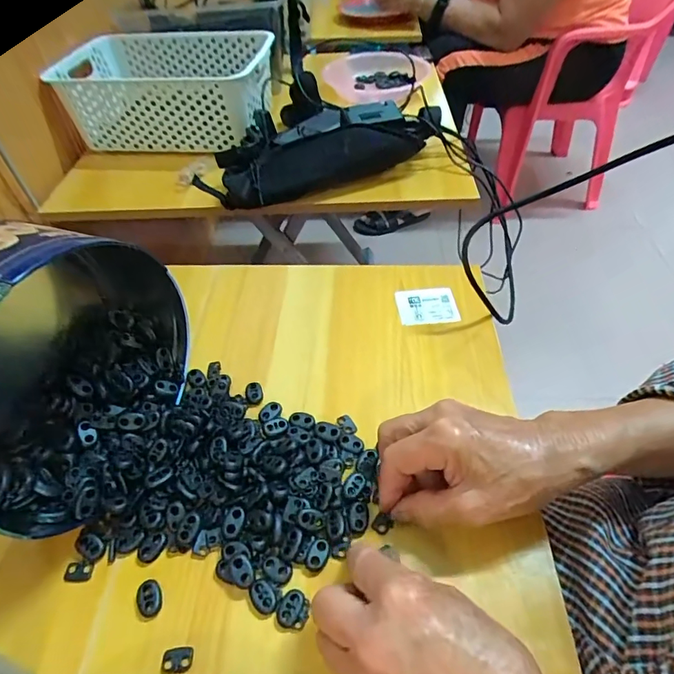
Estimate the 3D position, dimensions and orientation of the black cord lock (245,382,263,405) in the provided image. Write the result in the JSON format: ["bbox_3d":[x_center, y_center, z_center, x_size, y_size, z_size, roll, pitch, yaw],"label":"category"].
[{"bbox_3d":[-0.074,0.050,0.402,0.015,0.005,0.020,-16,49,-11],"label":"black cord lock"}]

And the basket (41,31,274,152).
[{"bbox_3d":[-0.273,-0.429,0.770,0.321,0.105,0.251,-1,48,2],"label":"basket"}]

